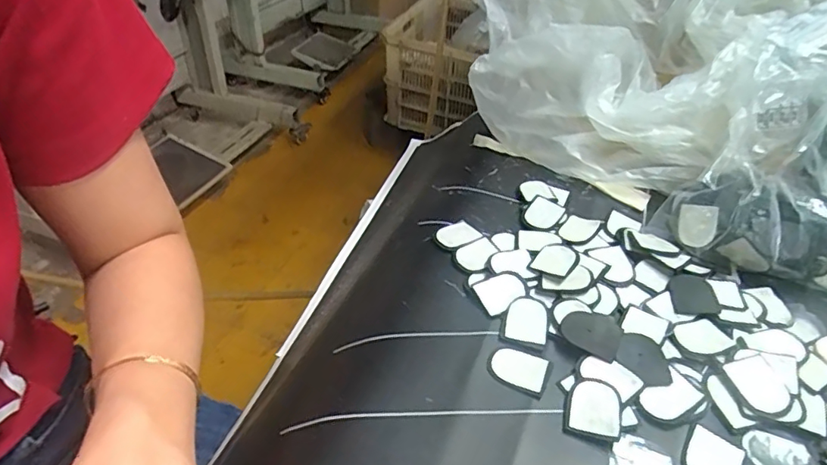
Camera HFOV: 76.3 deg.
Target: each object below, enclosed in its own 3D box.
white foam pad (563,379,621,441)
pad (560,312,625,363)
[{"bbox_3d":[0.095,0.093,0.278,0.028,0.007,0.032,13,41,12],"label":"white foam pad"},{"bbox_3d":[0.107,0.058,0.313,0.034,0.004,0.031,29,46,28],"label":"pad"}]

